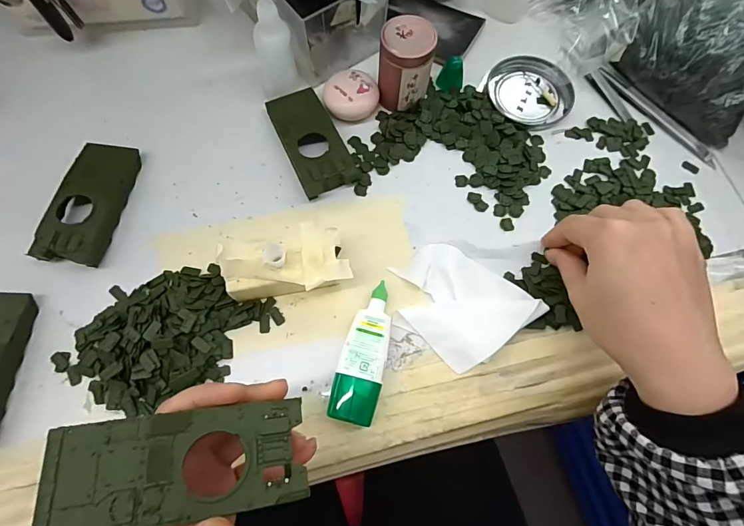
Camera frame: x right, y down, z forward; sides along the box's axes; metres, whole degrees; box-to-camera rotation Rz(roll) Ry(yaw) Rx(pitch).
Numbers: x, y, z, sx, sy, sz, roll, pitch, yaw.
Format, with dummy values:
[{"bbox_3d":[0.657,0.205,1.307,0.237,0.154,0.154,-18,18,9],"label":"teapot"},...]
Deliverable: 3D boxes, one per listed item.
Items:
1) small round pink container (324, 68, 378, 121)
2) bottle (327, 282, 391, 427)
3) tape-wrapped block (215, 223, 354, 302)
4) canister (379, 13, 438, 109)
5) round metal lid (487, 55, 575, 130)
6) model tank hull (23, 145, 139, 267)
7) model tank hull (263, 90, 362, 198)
[{"bbox_3d":[-0.018,-0.149,0.351,0.047,0.022,0.040,-10,71,-4],"label":"small round pink container"},{"bbox_3d":[-0.004,0.062,0.278,0.031,0.024,0.095,13,71,4],"label":"bottle"},{"bbox_3d":[-0.062,0.004,0.288,0.085,0.044,0.045,-15,72,-6],"label":"tape-wrapped block"},{"bbox_3d":[0.029,-0.167,0.336,0.043,0.061,0.041,9,71,2],"label":"canister"},{"bbox_3d":[0.147,-0.162,0.367,0.071,0.013,0.080,-19,72,-7],"label":"round metal lid"},{"bbox_3d":[-0.226,-0.048,0.314,0.046,0.022,0.100,9,71,2],"label":"model tank hull"},{"bbox_3d":[-0.053,-0.106,0.338,0.046,0.022,0.104,-24,73,-9],"label":"model tank hull"}]

